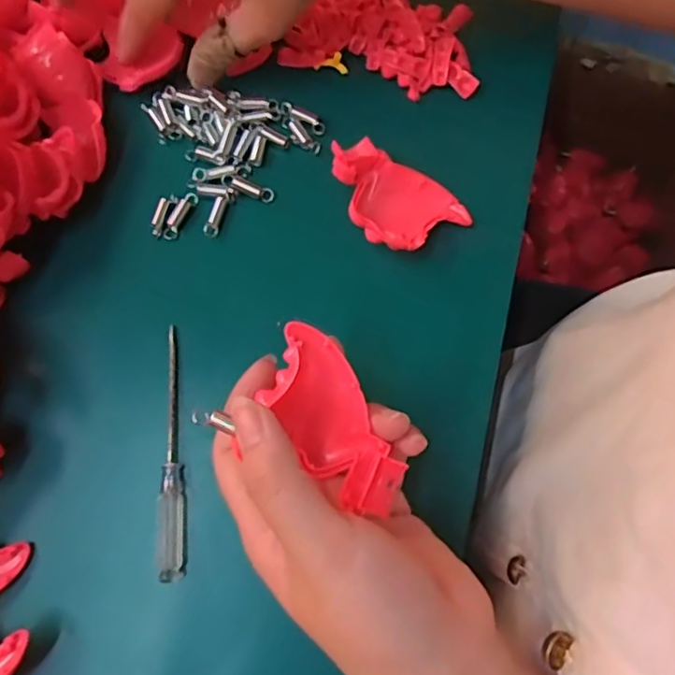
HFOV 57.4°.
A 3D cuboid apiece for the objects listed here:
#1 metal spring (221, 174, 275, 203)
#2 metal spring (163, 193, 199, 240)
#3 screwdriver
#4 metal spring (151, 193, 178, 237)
[{"bbox_3d":[-0.048,-0.080,0.330,0.029,0.006,0.007,19,75,5],"label":"metal spring"},{"bbox_3d":[-0.083,-0.065,0.326,0.007,0.007,0.027,28,76,7],"label":"metal spring"},{"bbox_3d":[-0.079,0.053,0.296,0.010,0.008,0.118,-2,75,-1],"label":"screwdriver"},{"bbox_3d":[-0.092,-0.065,0.324,0.007,0.005,0.023,22,76,6],"label":"metal spring"}]

